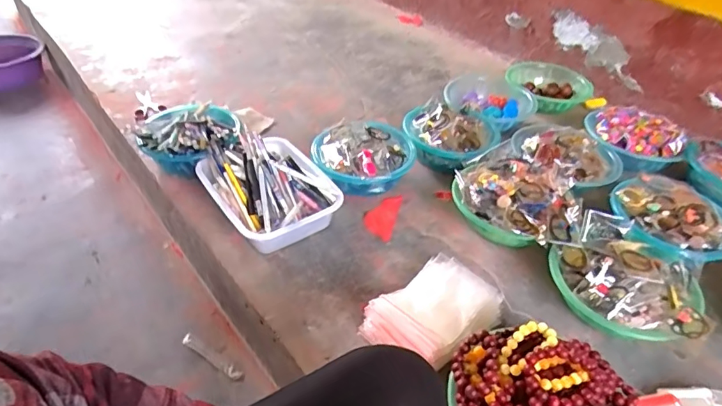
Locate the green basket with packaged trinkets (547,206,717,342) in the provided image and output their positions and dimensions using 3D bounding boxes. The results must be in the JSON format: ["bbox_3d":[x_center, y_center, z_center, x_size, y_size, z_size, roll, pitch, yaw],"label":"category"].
[{"bbox_3d":[0.445,0.131,0.837,0.230,0.095,0.223,3,40,-2],"label":"green basket with packaged trinkets"}]

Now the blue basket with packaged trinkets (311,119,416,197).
[{"bbox_3d":[0.004,-0.093,1.067,0.207,0.094,0.200,3,40,-2],"label":"blue basket with packaged trinkets"}]

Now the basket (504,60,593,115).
[{"bbox_3d":[0.516,-0.336,1.389,0.220,0.062,0.214,3,40,-2],"label":"basket"}]

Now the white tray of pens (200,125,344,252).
[{"bbox_3d":[-0.187,-0.036,0.977,0.216,0.112,0.287,-20,46,-26],"label":"white tray of pens"}]

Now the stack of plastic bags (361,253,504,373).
[{"bbox_3d":[0.120,0.176,0.786,0.223,0.074,0.142,-30,51,-34],"label":"stack of plastic bags"}]

